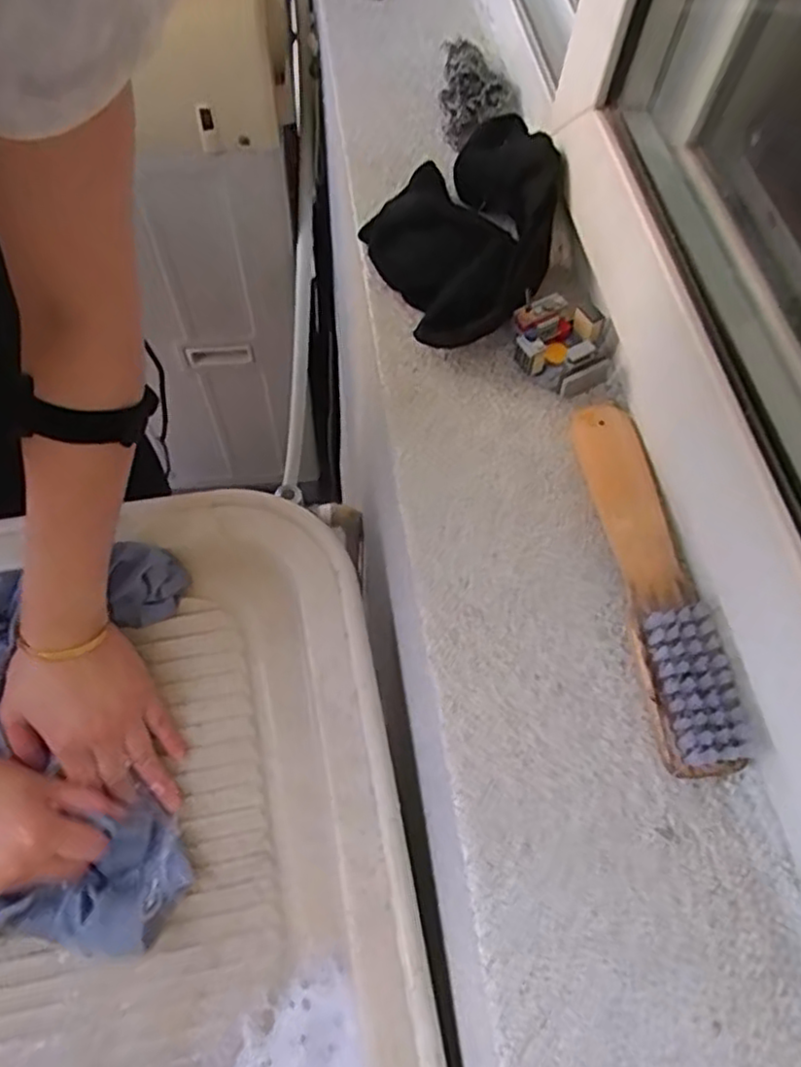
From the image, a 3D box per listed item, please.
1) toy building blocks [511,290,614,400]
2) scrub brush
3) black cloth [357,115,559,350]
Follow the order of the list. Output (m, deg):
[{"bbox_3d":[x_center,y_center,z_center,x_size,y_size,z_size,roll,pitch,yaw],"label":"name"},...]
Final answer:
[{"bbox_3d":[0.097,-0.114,0.427,0.049,0.037,0.052,-11,64,-8],"label":"toy building blocks"},{"bbox_3d":[0.128,0.016,0.360,0.033,0.033,0.203,-6,63,-6],"label":"scrub brush"},{"bbox_3d":[0.039,-0.203,0.453,0.114,0.055,0.176,5,62,0],"label":"black cloth"}]

